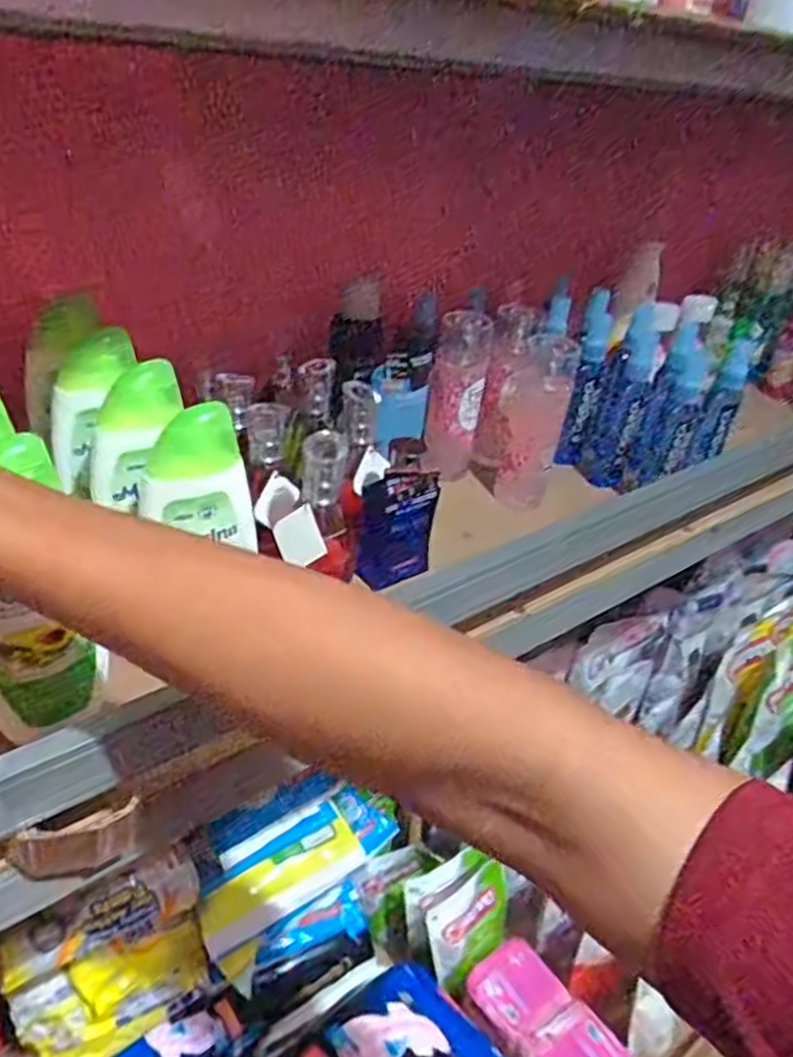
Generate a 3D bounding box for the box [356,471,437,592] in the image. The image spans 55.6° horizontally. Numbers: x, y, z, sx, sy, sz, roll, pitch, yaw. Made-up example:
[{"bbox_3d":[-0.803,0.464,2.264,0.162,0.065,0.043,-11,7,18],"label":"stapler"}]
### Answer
[{"bbox_3d":[-0.001,-0.006,0.540,0.057,0.086,0.025,-11,36,-23],"label":"box"}]

